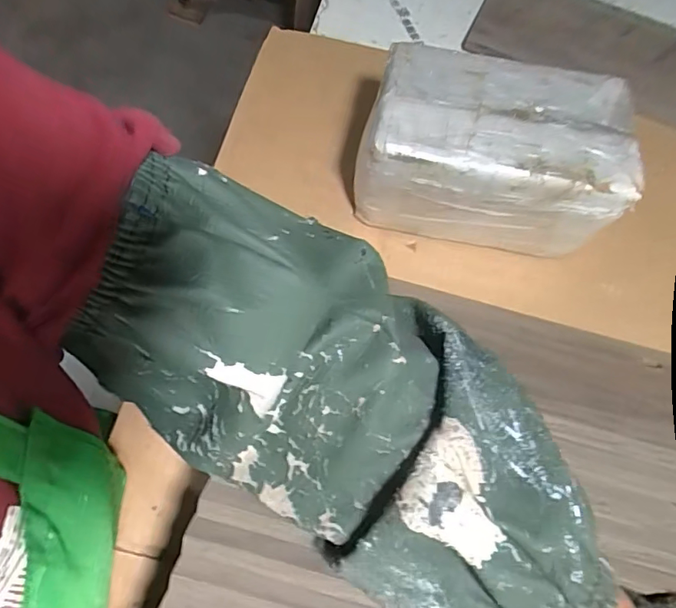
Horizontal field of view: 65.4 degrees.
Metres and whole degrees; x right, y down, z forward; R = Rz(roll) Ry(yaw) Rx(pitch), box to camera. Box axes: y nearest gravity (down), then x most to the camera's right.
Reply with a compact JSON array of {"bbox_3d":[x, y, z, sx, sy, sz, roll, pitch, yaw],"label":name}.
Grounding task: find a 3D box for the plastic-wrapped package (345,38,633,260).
[{"bbox_3d":[0.122,-0.124,0.439,0.197,0.103,0.115,10,66,1],"label":"plastic-wrapped package"}]

